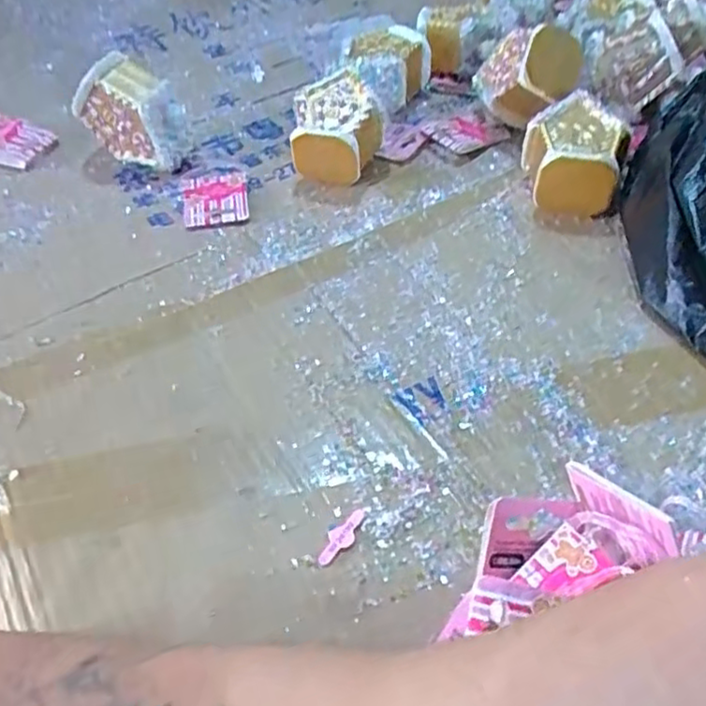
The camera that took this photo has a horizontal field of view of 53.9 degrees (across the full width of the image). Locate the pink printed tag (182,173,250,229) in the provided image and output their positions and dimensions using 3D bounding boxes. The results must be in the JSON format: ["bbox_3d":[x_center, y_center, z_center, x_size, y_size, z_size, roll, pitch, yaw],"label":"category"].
[{"bbox_3d":[-0.102,-0.114,0.511,0.047,0.005,0.065,-9,49,-2],"label":"pink printed tag"}]

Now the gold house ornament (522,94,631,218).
[{"bbox_3d":[0.151,-0.133,0.482,0.066,0.050,0.085,13,50,14],"label":"gold house ornament"}]

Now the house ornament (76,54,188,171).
[{"bbox_3d":[-0.168,-0.186,0.532,0.069,0.075,0.050,18,51,18],"label":"house ornament"}]

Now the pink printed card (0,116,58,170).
[{"bbox_3d":[-0.280,-0.171,0.561,0.068,0.016,0.050,17,51,17],"label":"pink printed card"}]

